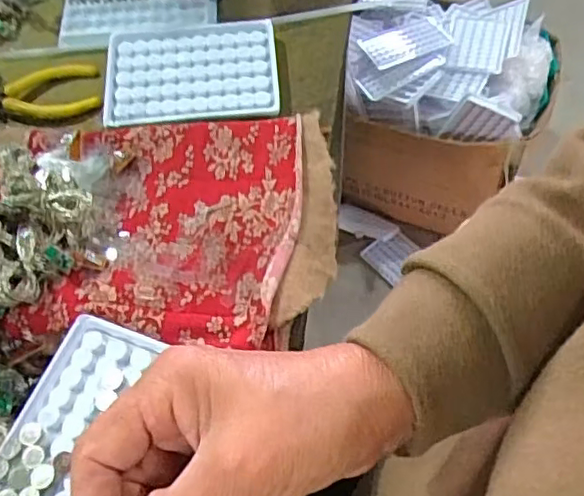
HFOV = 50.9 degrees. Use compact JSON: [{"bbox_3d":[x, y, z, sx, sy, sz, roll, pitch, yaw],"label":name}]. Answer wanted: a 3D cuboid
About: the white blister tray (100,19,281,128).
[{"bbox_3d":[-0.077,-0.136,0.472,0.128,0.011,0.101,-5,61,-1],"label":"white blister tray"}]

